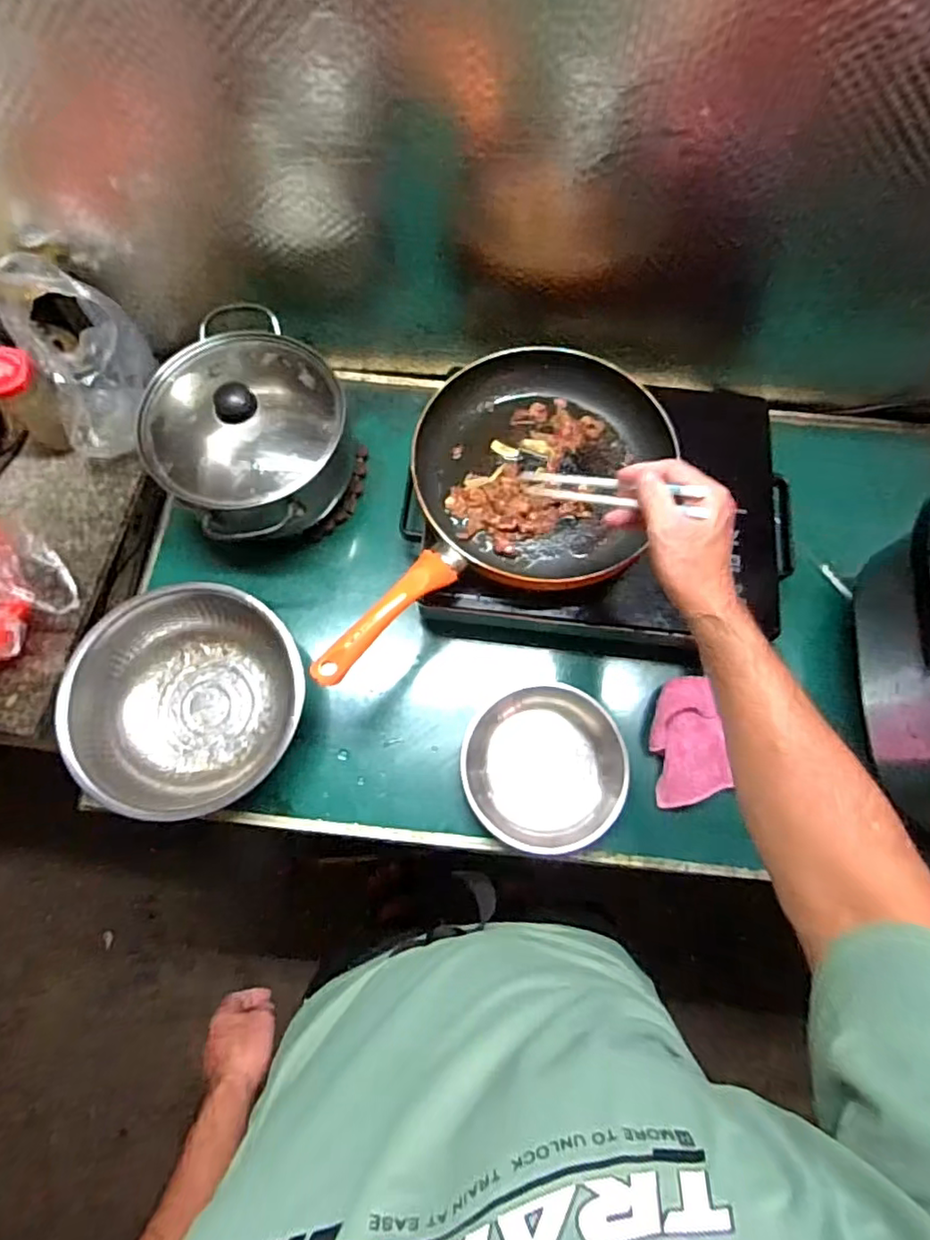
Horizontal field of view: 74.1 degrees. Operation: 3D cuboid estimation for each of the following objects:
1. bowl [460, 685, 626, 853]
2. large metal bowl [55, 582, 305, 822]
[{"bbox_3d":[0.083,0.155,0.649,0.163,0.032,0.169,0,72,-1],"label":"bowl"},{"bbox_3d":[-0.281,0.086,0.648,0.222,0.088,0.219,0,72,-1],"label":"large metal bowl"}]

